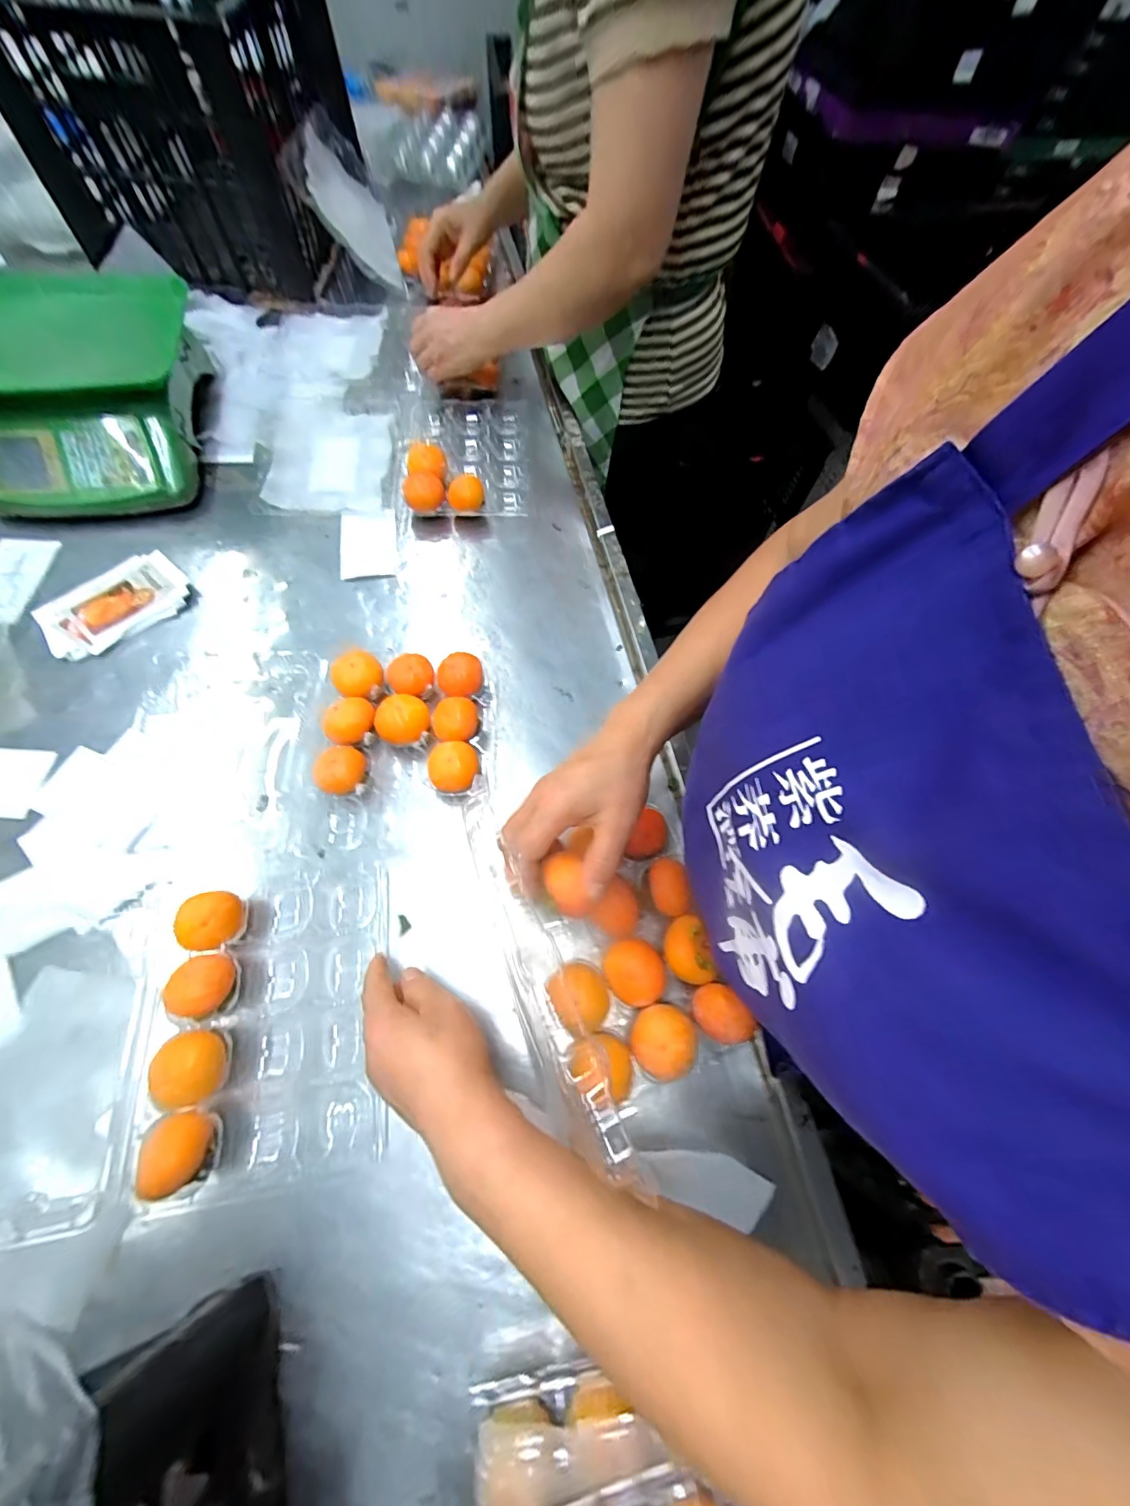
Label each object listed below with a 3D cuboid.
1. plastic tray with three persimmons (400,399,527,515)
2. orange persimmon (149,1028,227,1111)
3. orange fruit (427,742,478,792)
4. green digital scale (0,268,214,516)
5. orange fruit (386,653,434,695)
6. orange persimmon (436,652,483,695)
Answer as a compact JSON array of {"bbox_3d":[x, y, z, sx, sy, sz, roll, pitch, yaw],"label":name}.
[{"bbox_3d":[-0.140,-0.419,0.682,0.179,0.042,0.233,-4,66,-5],"label":"plastic tray with three persimmons"},{"bbox_3d":[-0.276,0.233,0.363,0.045,0.043,0.047,1,66,-3],"label":"orange persimmon"},{"bbox_3d":[-0.108,0.016,0.477,0.046,0.036,0.046,-10,67,-7],"label":"orange fruit"},{"bbox_3d":[-0.619,-0.447,0.610,0.263,0.142,0.283,-8,67,-7],"label":"green digital scale"},{"bbox_3d":[-0.164,-0.079,0.525,0.046,0.052,0.045,-10,67,-8],"label":"orange fruit"},{"bbox_3d":[-0.111,-0.078,0.522,0.045,0.042,0.041,-8,67,-7],"label":"orange persimmon"}]

